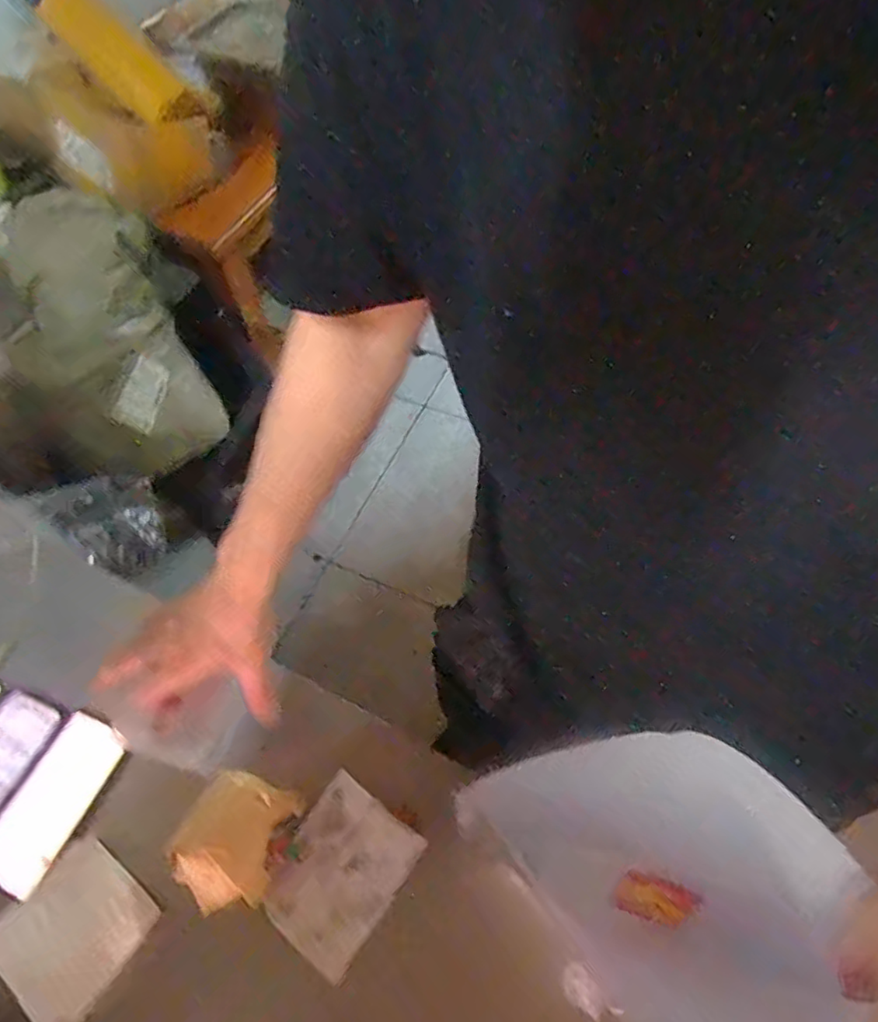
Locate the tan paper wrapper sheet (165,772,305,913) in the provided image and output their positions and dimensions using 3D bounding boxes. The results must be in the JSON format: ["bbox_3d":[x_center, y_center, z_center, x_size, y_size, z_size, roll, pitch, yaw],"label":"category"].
[{"bbox_3d":[-0.190,0.302,0.559,0.089,0.026,0.107,17,60,11],"label":"tan paper wrapper sheet"}]

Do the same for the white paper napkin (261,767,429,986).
[{"bbox_3d":[-0.092,0.332,0.561,0.105,0.004,0.131,35,60,10],"label":"white paper napkin"}]

